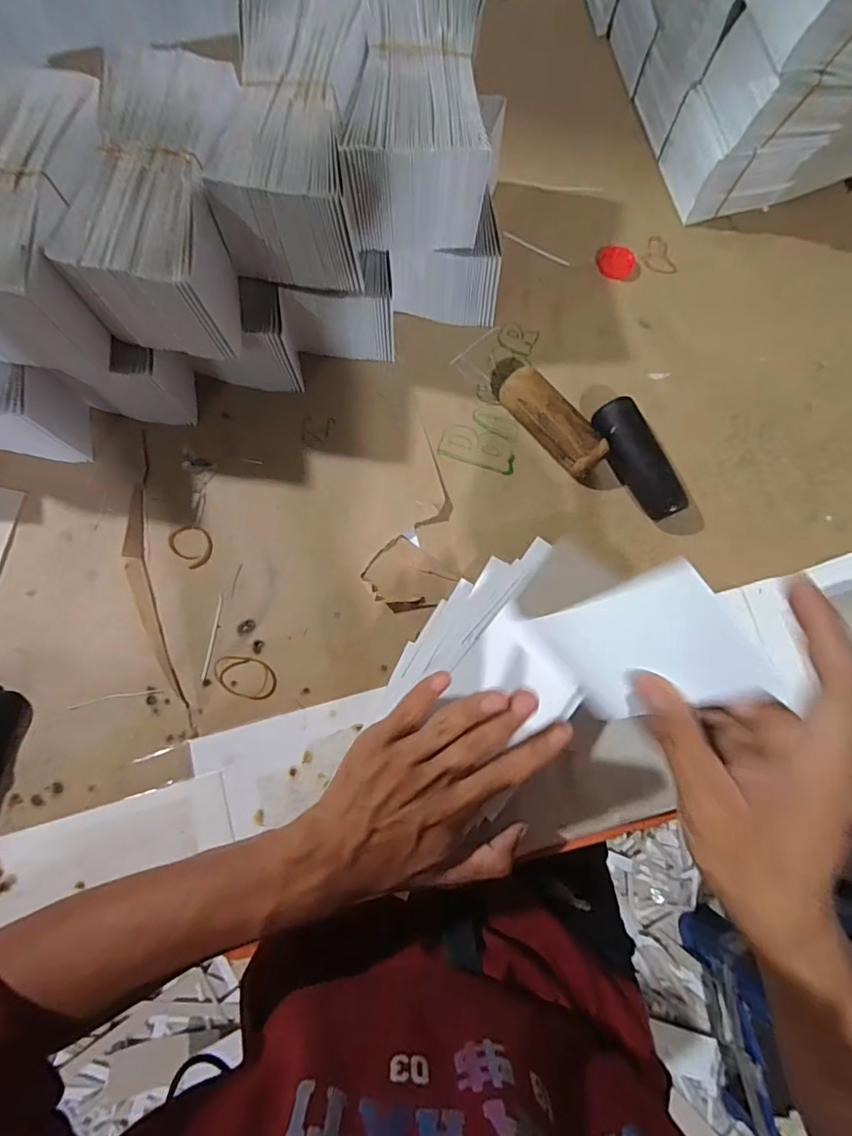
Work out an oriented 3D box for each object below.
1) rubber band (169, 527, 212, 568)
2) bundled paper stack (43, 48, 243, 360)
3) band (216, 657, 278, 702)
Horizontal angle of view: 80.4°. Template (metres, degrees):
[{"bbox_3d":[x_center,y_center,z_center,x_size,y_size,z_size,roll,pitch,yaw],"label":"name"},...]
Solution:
[{"bbox_3d":[-0.190,-0.019,0.409,0.036,0.004,0.028,44,80,9],"label":"rubber band"},{"bbox_3d":[-0.171,-0.244,0.345,0.089,0.079,0.168,4,79,-1],"label":"bundled paper stack"},{"bbox_3d":[-0.139,0.084,0.389,0.049,0.004,0.029,17,77,4],"label":"band"}]

